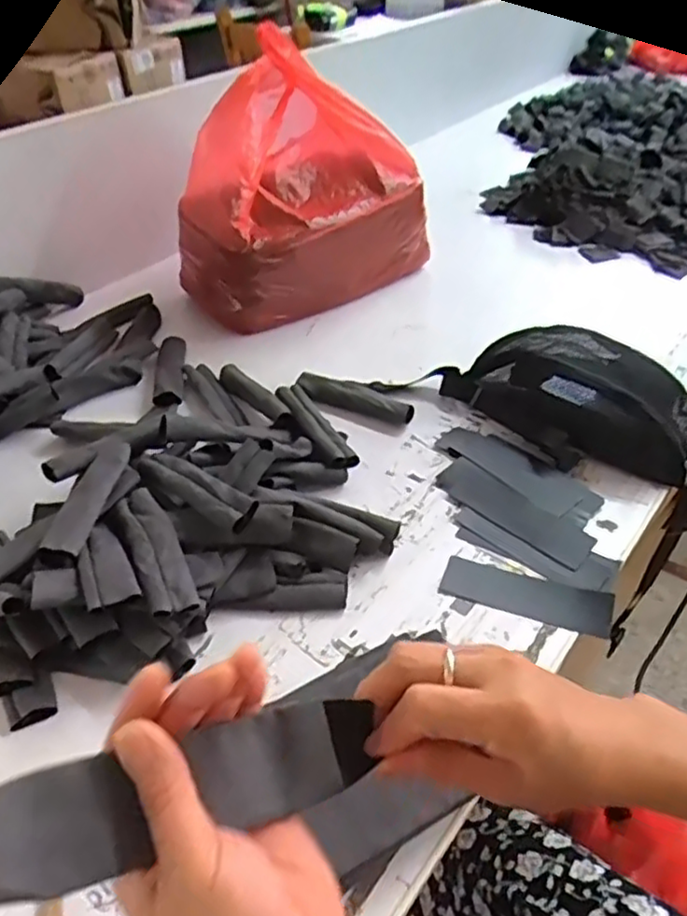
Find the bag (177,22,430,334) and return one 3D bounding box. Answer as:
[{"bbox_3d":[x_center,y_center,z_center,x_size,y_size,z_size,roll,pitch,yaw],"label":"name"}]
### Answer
[{"bbox_3d":[-0.057,-0.381,0.934,0.174,0.297,0.319,33,52,33],"label":"bag"}]

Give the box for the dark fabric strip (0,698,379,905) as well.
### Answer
[{"bbox_3d":[-0.061,0.134,0.274,0.167,0.007,0.042,-2,59,-32],"label":"dark fabric strip"}]

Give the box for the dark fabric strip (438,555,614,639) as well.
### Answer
[{"bbox_3d":[0.165,0.123,0.608,0.147,0.009,0.047,11,44,21],"label":"dark fabric strip"}]

